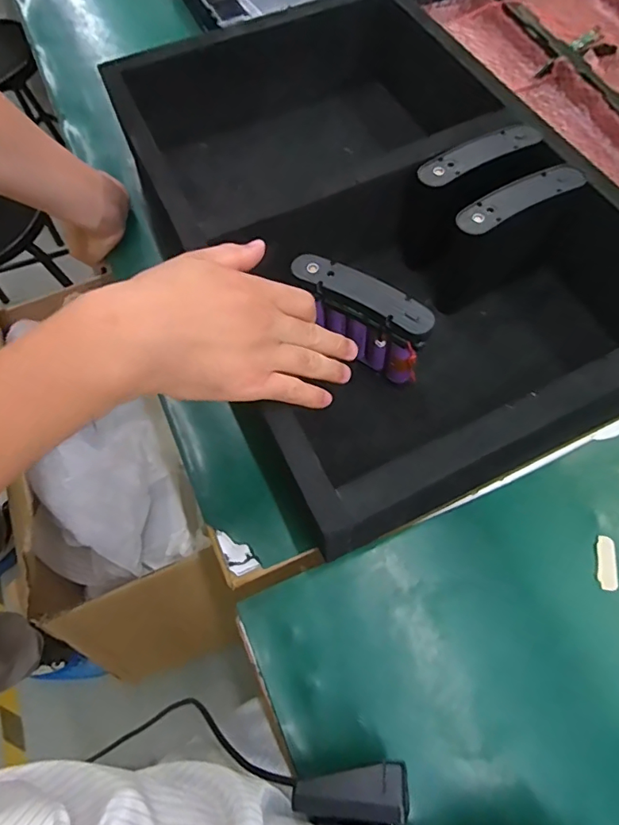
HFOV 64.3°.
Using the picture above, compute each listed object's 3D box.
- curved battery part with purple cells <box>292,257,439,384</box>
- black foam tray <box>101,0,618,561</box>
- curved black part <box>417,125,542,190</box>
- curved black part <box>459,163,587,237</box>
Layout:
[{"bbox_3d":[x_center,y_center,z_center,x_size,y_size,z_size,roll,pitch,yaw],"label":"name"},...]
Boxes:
[{"bbox_3d":[0.045,-0.076,0.432,0.120,0.102,0.028,29,70,15],"label":"curved battery part with purple cells"},{"bbox_3d":[0.065,-0.186,0.481,0.356,0.119,0.525,-24,67,-7],"label":"black foam tray"},{"bbox_3d":[0.150,-0.230,0.436,0.122,0.005,0.035,-29,67,-10],"label":"curved black part"},{"bbox_3d":[0.176,-0.180,0.414,0.118,0.008,0.033,-27,67,-9],"label":"curved black part"}]

